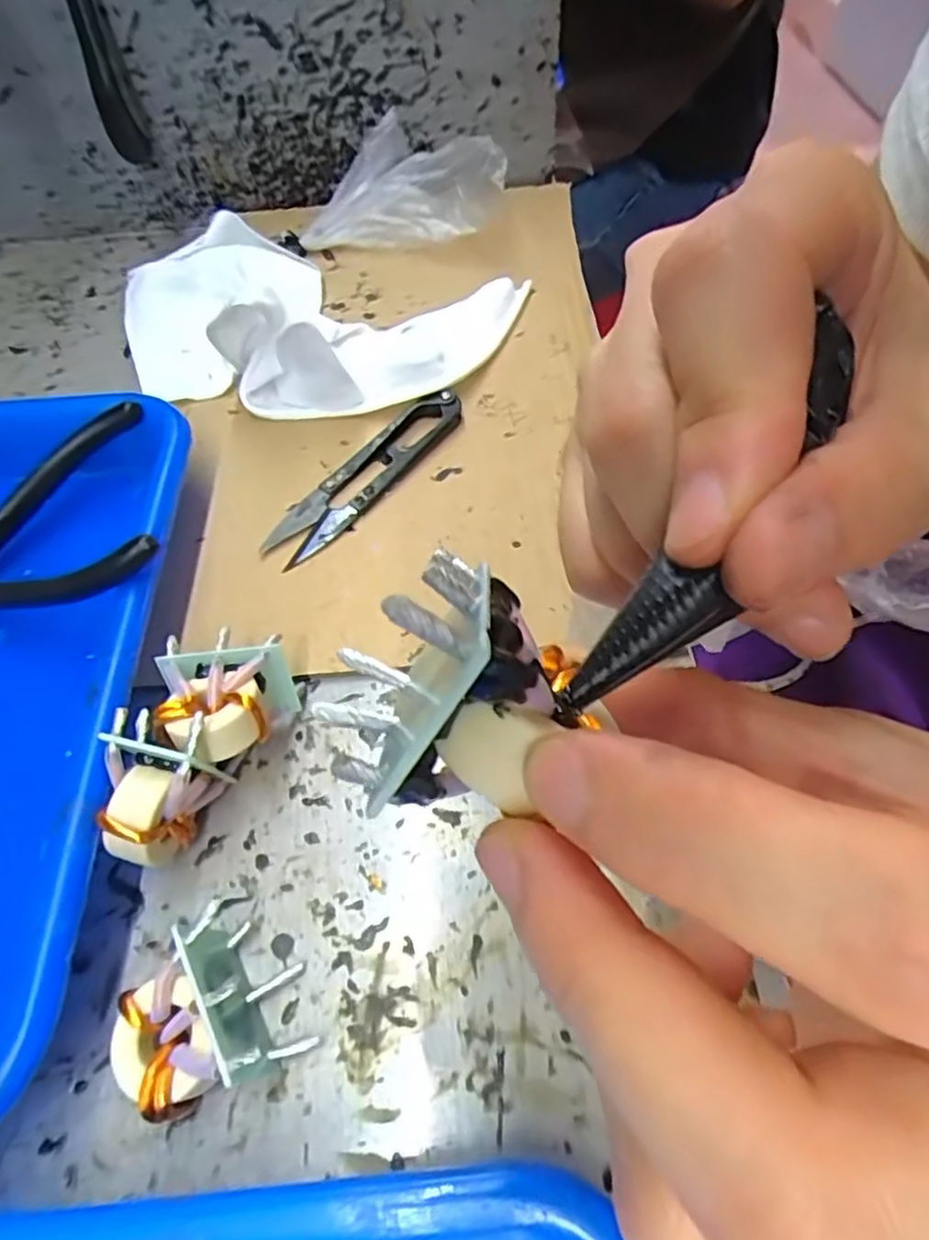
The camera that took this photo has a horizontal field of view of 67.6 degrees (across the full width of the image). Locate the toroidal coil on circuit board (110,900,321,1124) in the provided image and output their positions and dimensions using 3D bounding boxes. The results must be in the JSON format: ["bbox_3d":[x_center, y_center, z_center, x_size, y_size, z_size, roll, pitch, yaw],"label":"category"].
[{"bbox_3d":[-0.066,0.094,0.174,0.042,0.026,0.044,-19,58,-10],"label":"toroidal coil on circuit board"}]

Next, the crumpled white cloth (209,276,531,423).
[{"bbox_3d":[-0.030,-0.129,0.300,0.145,0.049,0.065,-20,58,-10],"label":"crumpled white cloth"}]

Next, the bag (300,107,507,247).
[{"bbox_3d":[-0.030,-0.227,0.366,0.106,0.048,0.052,7,57,8],"label":"bag"}]

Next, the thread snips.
[{"bbox_3d":[-0.039,-0.059,0.279,0.024,0.011,0.102,36,65,24],"label":"thread snips"}]

